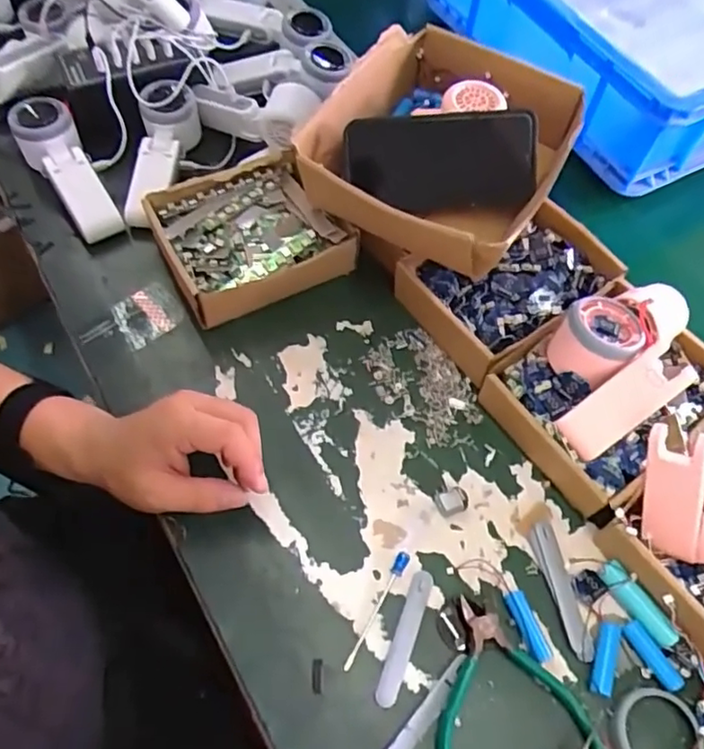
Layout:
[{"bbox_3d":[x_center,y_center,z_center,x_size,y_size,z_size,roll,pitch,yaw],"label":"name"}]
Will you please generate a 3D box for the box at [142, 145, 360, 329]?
[{"bbox_3d":[-0.097,-0.130,0.586,0.157,0.057,0.138,-26,65,-16],"label":"box"}]

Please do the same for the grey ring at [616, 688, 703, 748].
[{"bbox_3d":[0.208,0.245,0.416,0.054,0.011,0.058,1,61,-2],"label":"grey ring"}]

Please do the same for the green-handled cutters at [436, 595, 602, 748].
[{"bbox_3d":[0.099,0.212,0.422,0.112,0.012,0.109,-10,62,-8],"label":"green-handled cutters"}]

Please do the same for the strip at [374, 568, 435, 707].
[{"bbox_3d":[0.038,0.189,0.443,0.015,0.004,0.094,20,62,8],"label":"strip"}]

